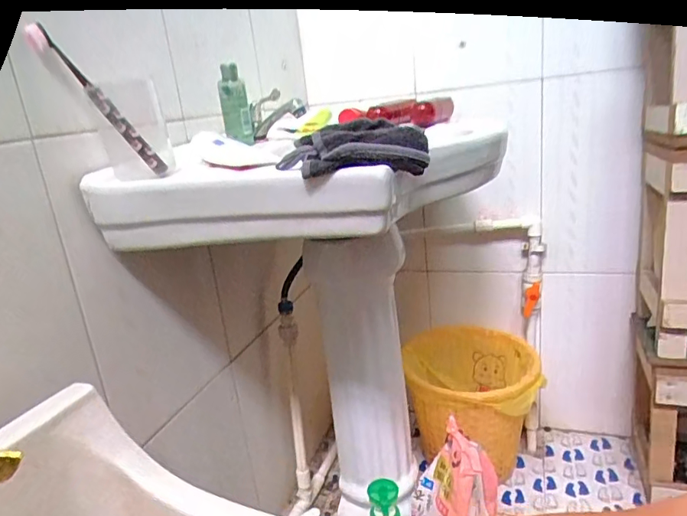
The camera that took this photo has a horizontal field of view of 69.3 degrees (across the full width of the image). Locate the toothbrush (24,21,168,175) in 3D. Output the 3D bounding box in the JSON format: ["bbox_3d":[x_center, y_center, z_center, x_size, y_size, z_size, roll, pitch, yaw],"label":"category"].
[{"bbox_3d":[-0.254,-0.163,0.520,0.017,0.185,0.007,-37,15,7],"label":"toothbrush"}]

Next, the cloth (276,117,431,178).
[{"bbox_3d":[0.008,-0.103,0.464,0.132,0.046,0.073,-6,17,-1],"label":"cloth"}]

